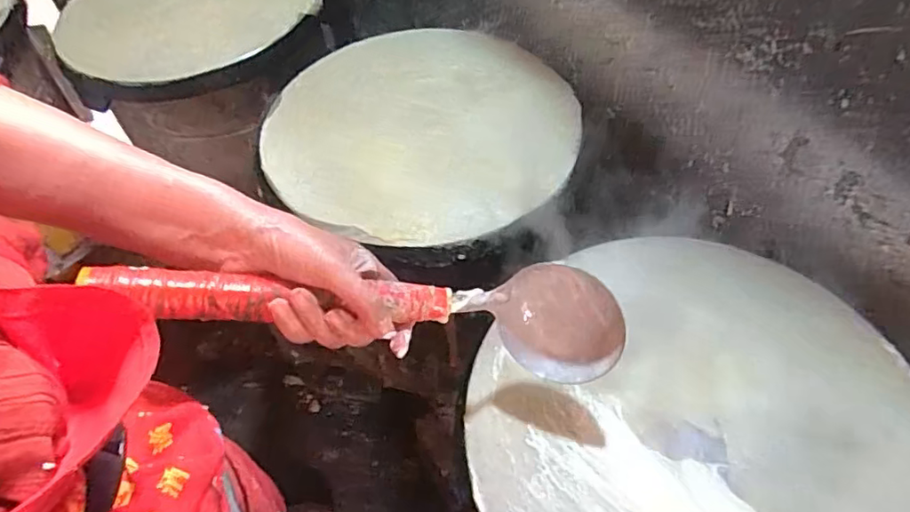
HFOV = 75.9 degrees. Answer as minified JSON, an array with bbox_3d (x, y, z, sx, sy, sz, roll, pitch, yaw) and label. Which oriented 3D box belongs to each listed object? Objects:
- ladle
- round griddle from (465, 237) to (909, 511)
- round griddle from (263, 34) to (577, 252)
[{"bbox_3d":[-0.041,0.040,0.398,0.336,0.081,0.061,8,55,-19],"label":"ladle"},{"bbox_3d":[0.217,0.143,0.488,0.363,0.045,0.390,0,57,0],"label":"round griddle"},{"bbox_3d":[-0.041,-0.171,0.732,0.372,0.065,0.377,0,57,0],"label":"round griddle"}]

